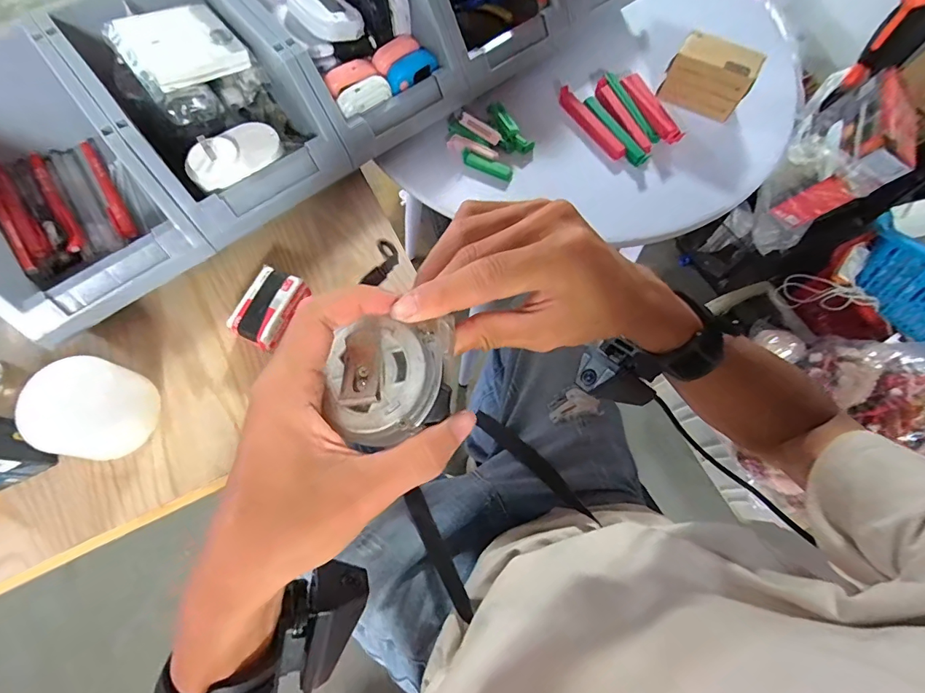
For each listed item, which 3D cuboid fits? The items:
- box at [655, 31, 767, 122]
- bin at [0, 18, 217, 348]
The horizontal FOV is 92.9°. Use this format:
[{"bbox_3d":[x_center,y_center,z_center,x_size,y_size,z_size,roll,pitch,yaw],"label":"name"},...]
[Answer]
[{"bbox_3d":[0.283,-0.313,0.507,0.089,0.061,0.045,24,72,6],"label":"box"},{"bbox_3d":[-0.372,-0.149,0.397,0.158,0.106,0.262,-39,77,-13],"label":"bin"}]

